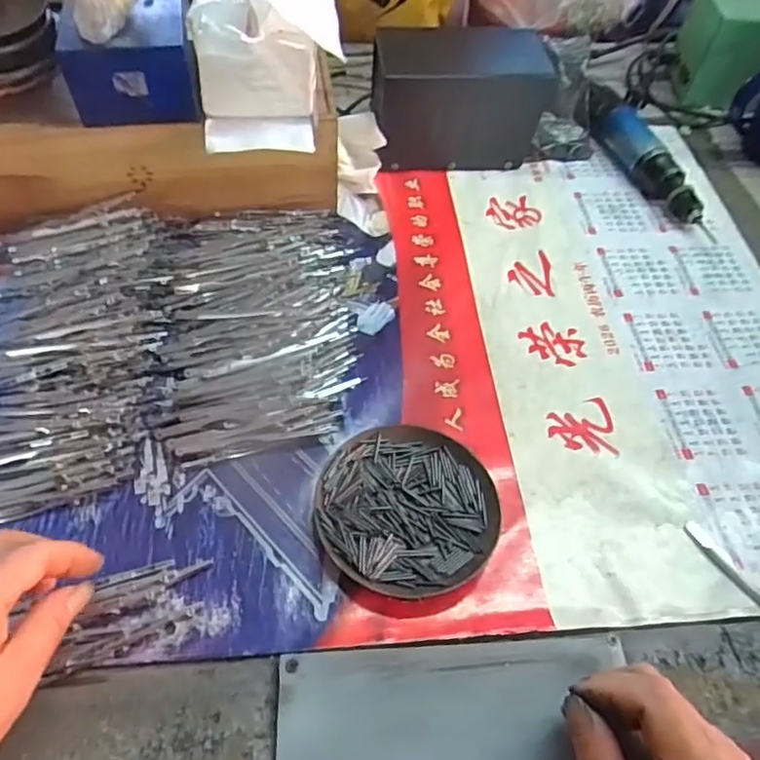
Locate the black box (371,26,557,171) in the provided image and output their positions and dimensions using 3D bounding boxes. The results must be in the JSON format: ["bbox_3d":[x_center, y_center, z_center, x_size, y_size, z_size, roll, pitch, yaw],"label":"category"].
[{"bbox_3d":[0.077,-0.273,0.602,0.164,0.113,0.066,-4,53,-6],"label":"black box"}]

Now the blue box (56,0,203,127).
[{"bbox_3d":[-0.193,-0.271,0.489,0.091,0.066,0.126,-6,55,-8],"label":"blue box"}]

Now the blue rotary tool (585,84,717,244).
[{"bbox_3d":[0.271,-0.225,0.619,0.044,0.046,0.202,-15,55,-14],"label":"blue rotary tool"}]

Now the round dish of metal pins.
[{"bbox_3d":[0.018,0.082,0.396,0.112,0.016,0.114,1,53,-2],"label":"round dish of metal pins"}]

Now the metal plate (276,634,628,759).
[{"bbox_3d":[0.040,0.188,0.321,0.185,0.013,0.093,-3,51,-4],"label":"metal plate"}]

